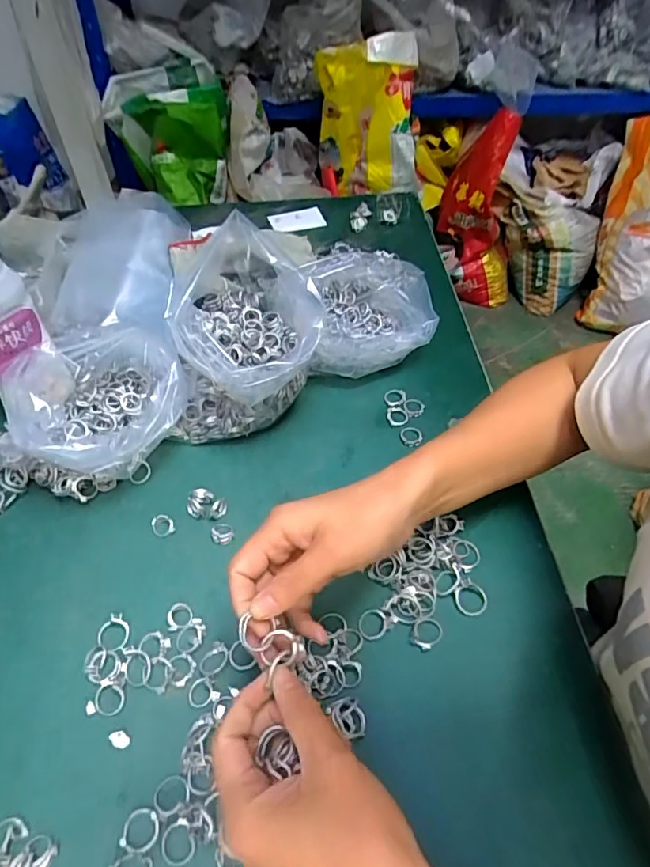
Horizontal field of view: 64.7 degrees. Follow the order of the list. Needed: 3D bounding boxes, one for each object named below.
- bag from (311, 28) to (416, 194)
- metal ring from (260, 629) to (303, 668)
[{"bbox_3d":[0.121,-0.893,1.476,0.290,0.383,0.164,2,49,0],"label":"bag"},{"bbox_3d":[-0.024,0.116,0.276,0.021,0.006,0.018,17,54,18],"label":"metal ring"}]

